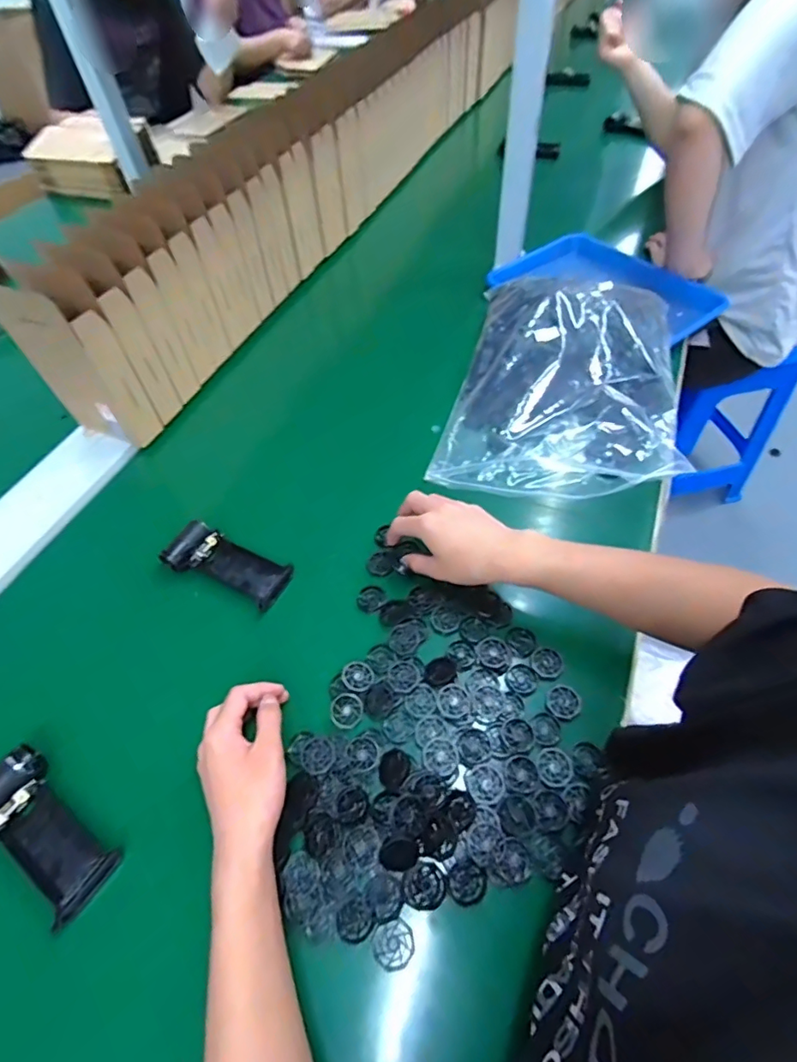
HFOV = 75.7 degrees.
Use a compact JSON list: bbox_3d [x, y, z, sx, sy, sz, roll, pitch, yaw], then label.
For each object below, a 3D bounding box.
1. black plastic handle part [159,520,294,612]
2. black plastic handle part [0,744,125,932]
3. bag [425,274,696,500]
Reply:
[{"bbox_3d":[-0.198,0.041,0.603,0.142,0.037,0.062,19,57,17],"label":"black plastic handle part"},{"bbox_3d":[-0.313,0.266,0.448,0.146,0.044,0.069,39,64,12],"label":"black plastic handle part"},{"bbox_3d":[0.226,-0.213,0.715,0.291,0.100,0.378,10,55,10],"label":"bag"}]

